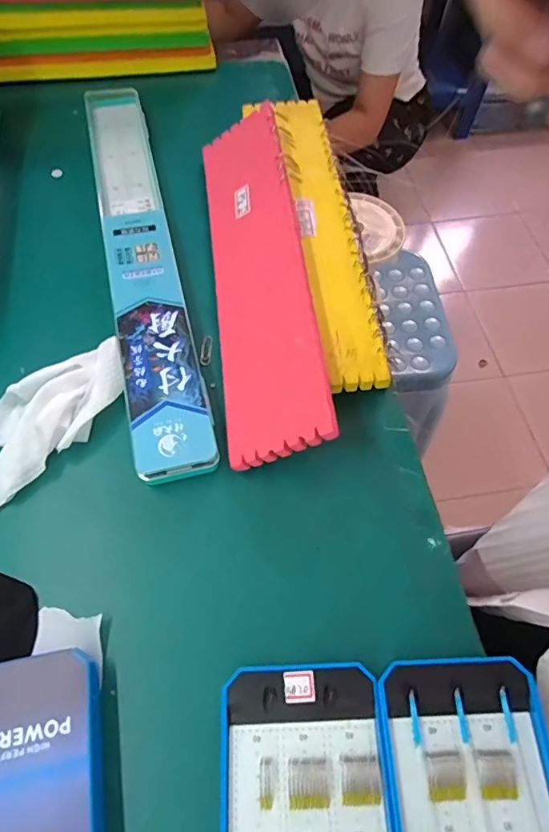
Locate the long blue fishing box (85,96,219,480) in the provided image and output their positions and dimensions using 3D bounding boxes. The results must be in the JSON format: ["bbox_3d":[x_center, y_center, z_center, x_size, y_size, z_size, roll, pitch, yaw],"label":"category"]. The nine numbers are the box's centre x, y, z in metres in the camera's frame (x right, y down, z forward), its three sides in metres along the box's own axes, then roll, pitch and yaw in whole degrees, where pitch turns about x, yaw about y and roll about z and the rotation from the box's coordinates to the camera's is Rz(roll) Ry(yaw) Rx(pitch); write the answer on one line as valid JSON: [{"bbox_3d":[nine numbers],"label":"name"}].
[{"bbox_3d":[-0.121,-0.160,0.424,0.058,0.016,0.455,-12,63,-9],"label":"long blue fishing box"}]

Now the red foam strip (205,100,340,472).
[{"bbox_3d":[-0.016,-0.131,0.398,0.083,0.007,0.353,-23,58,26],"label":"red foam strip"}]

